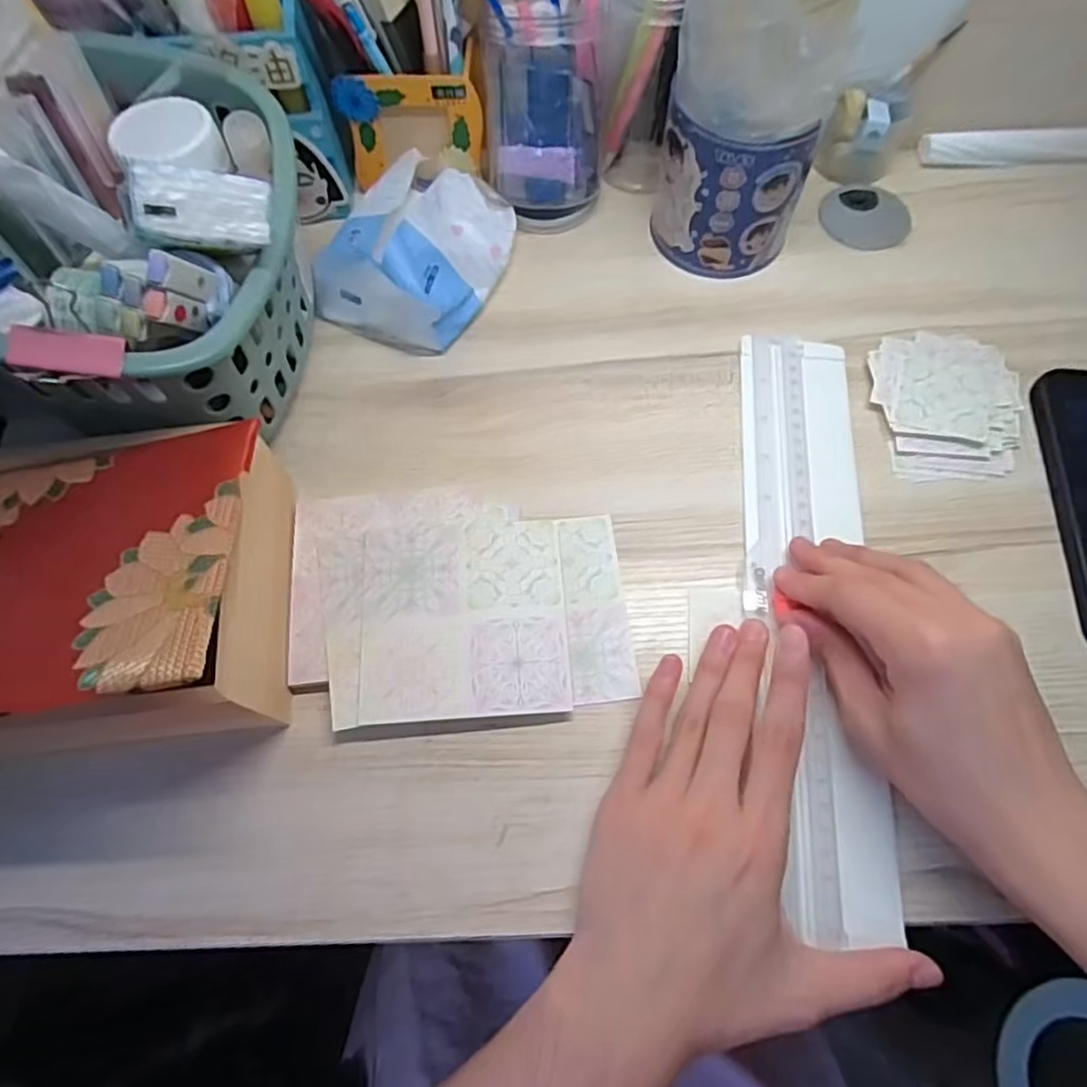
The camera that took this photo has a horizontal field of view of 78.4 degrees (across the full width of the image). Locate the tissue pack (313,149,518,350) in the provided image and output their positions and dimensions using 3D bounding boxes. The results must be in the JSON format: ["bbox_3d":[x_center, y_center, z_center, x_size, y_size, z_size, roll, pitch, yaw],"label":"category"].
[{"bbox_3d":[-0.074,-0.181,0.408,0.088,0.050,0.118,28,71,12],"label":"tissue pack"}]

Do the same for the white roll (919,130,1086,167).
[{"bbox_3d":[0.332,-0.275,0.460,0.137,0.018,0.017,-3,67,0],"label":"white roll"}]

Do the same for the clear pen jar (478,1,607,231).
[{"bbox_3d":[0.001,-0.258,0.413,0.071,0.103,0.067,0,67,1],"label":"clear pen jar"}]

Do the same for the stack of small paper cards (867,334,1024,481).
[{"bbox_3d":[0.229,-0.081,0.378,0.080,0.012,0.094,7,68,4],"label":"stack of small paper cards"}]

